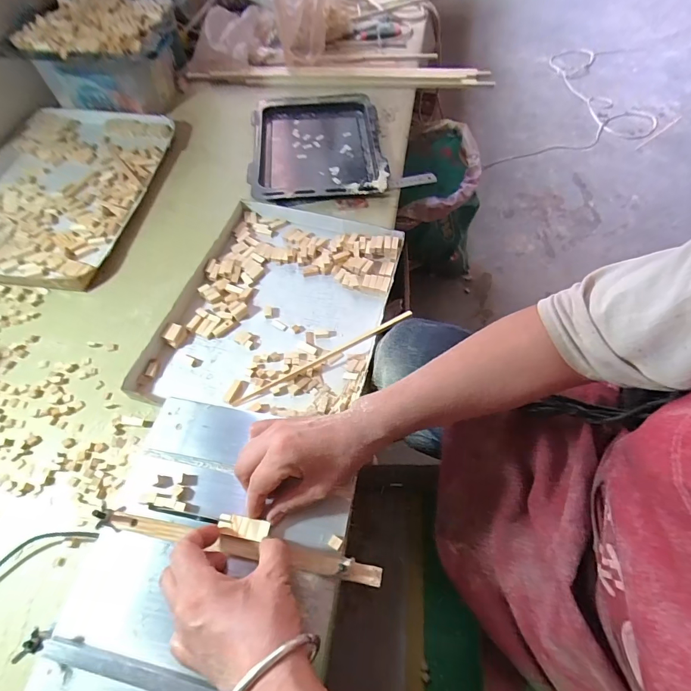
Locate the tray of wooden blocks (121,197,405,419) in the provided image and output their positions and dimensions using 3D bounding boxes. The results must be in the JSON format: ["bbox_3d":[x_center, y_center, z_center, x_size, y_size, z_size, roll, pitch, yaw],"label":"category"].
[{"bbox_3d":[-0.103,-0.070,0.612,0.322,0.037,0.371,13,59,7],"label":"tray of wooden blocks"}]

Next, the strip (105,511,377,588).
[{"bbox_3d":[-0.097,0.183,0.357,0.258,0.010,0.019,8,59,6],"label":"strip"}]

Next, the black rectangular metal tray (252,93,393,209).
[{"bbox_3d":[-0.062,-0.436,0.839,0.274,0.033,0.371,-5,59,-4],"label":"black rectangular metal tray"}]

